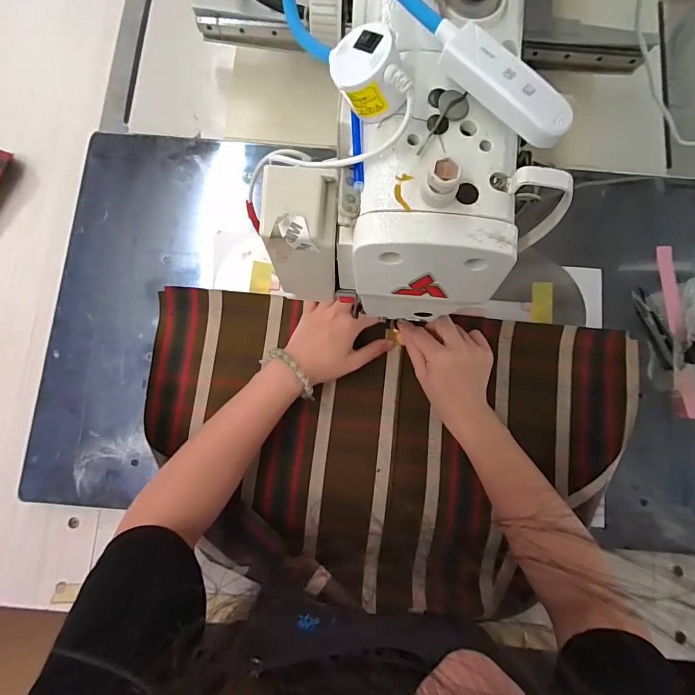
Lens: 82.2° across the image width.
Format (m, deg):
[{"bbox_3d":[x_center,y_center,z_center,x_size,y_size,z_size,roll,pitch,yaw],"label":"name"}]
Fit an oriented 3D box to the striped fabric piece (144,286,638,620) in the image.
[{"bbox_3d":[0.042,0.112,0.437,0.533,0.044,0.314,6,81,0],"label":"striped fabric piece"}]

